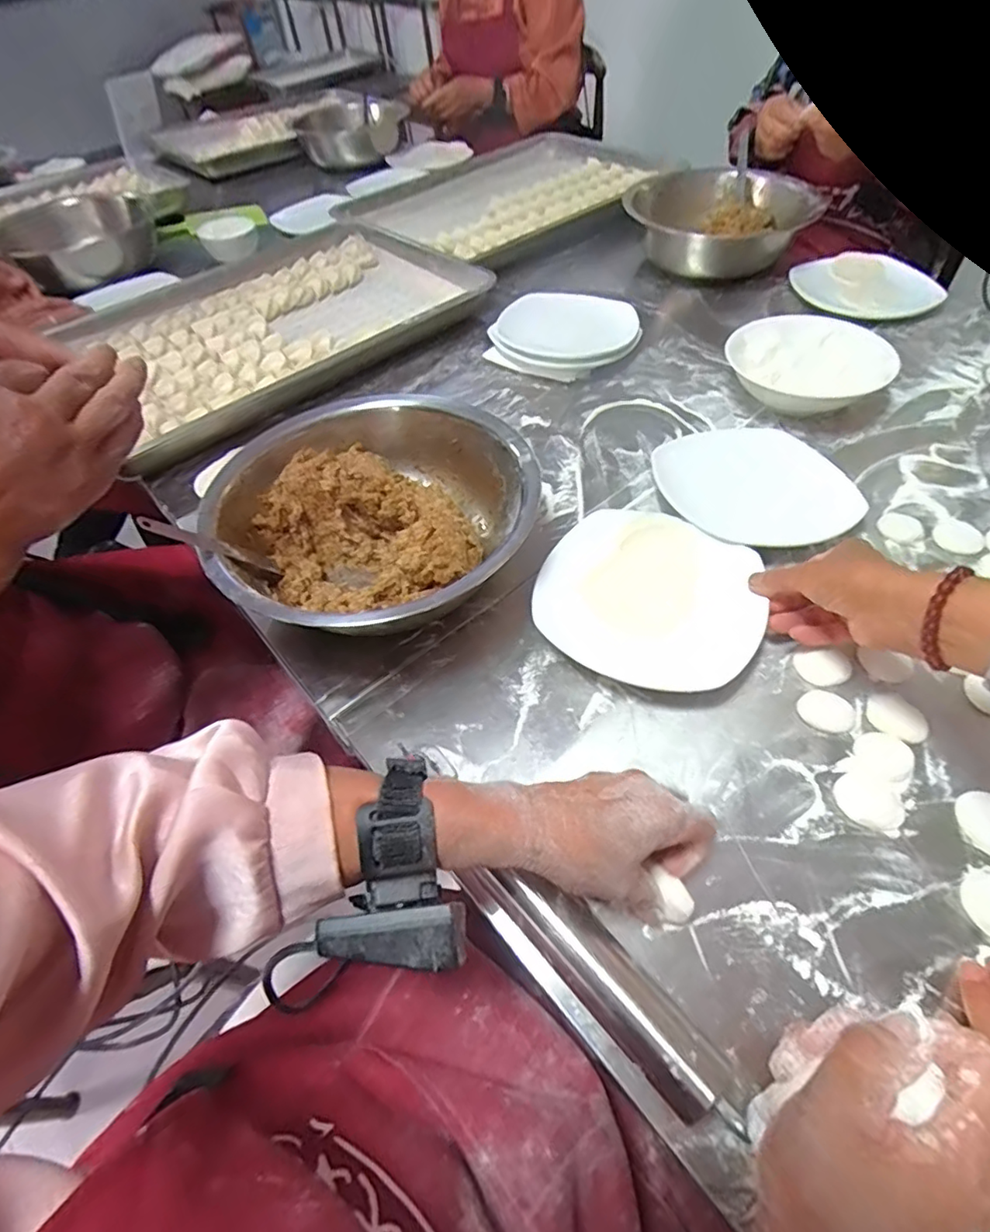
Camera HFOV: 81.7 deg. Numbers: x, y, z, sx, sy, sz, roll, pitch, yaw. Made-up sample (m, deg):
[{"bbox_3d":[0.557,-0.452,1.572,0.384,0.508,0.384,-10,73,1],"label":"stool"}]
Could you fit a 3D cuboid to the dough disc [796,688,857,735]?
[{"bbox_3d":[0.249,0.071,0.429,0.034,0.004,0.037,-2,53,2],"label":"dough disc"}]

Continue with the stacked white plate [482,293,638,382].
[{"bbox_3d":[0.091,-0.375,0.765,0.187,0.044,0.132,12,55,13],"label":"stacked white plate"}]

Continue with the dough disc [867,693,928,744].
[{"bbox_3d":[0.297,0.074,0.422,0.039,0.005,0.039,-2,53,2],"label":"dough disc"}]

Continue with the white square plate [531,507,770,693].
[{"bbox_3d":[0.133,-0.017,0.491,0.177,0.030,0.165,21,57,18],"label":"white square plate"}]

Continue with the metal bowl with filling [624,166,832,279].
[{"bbox_3d":[0.362,-0.636,0.918,0.254,0.085,0.203,36,63,26],"label":"metal bowl with filling"}]

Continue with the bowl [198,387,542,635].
[{"bbox_3d":[-0.109,-0.086,0.525,0.270,0.087,0.282,-2,53,2],"label":"bowl"}]

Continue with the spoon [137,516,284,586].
[{"bbox_3d":[-0.229,-0.054,0.466,0.012,0.123,0.026,-45,57,12],"label":"spoon"}]

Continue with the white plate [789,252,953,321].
[{"bbox_3d":[0.543,-0.485,0.840,0.188,0.014,0.188,-2,53,2],"label":"white plate"}]

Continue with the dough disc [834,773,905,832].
[{"bbox_3d":[0.253,0.126,0.387,0.041,0.006,0.035,37,63,27],"label":"dough disc"}]

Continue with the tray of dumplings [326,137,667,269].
[{"bbox_3d":[0.063,-0.835,1.116,0.402,0.035,0.701,37,63,27],"label":"tray of dumplings"}]

